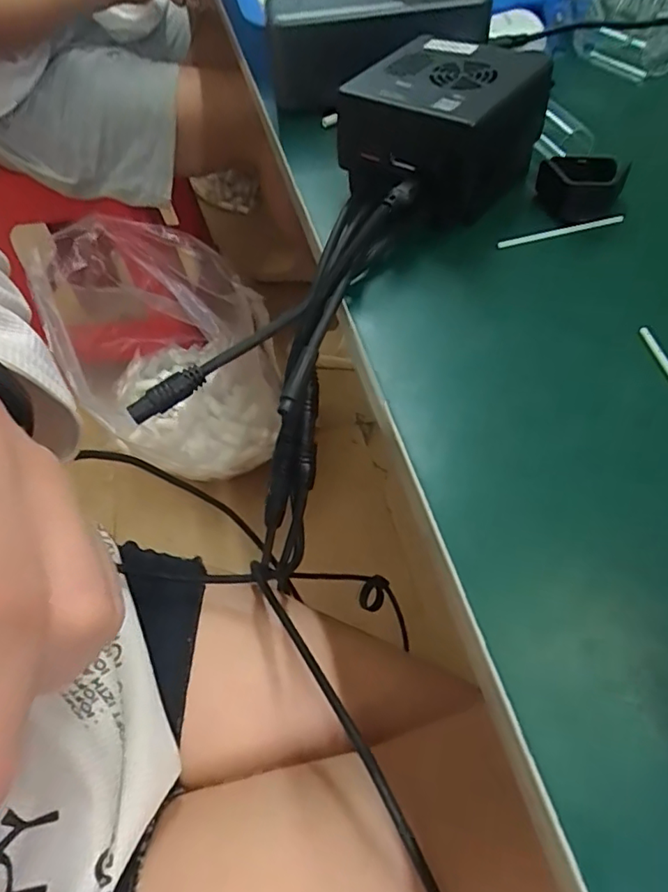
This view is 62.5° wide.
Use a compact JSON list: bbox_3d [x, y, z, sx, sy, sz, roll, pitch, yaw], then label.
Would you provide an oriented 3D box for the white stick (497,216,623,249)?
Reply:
[{"bbox_3d":[0.105,-0.099,0.253,0.061,0.005,0.004,-14,54,-5],"label":"white stick"}]

